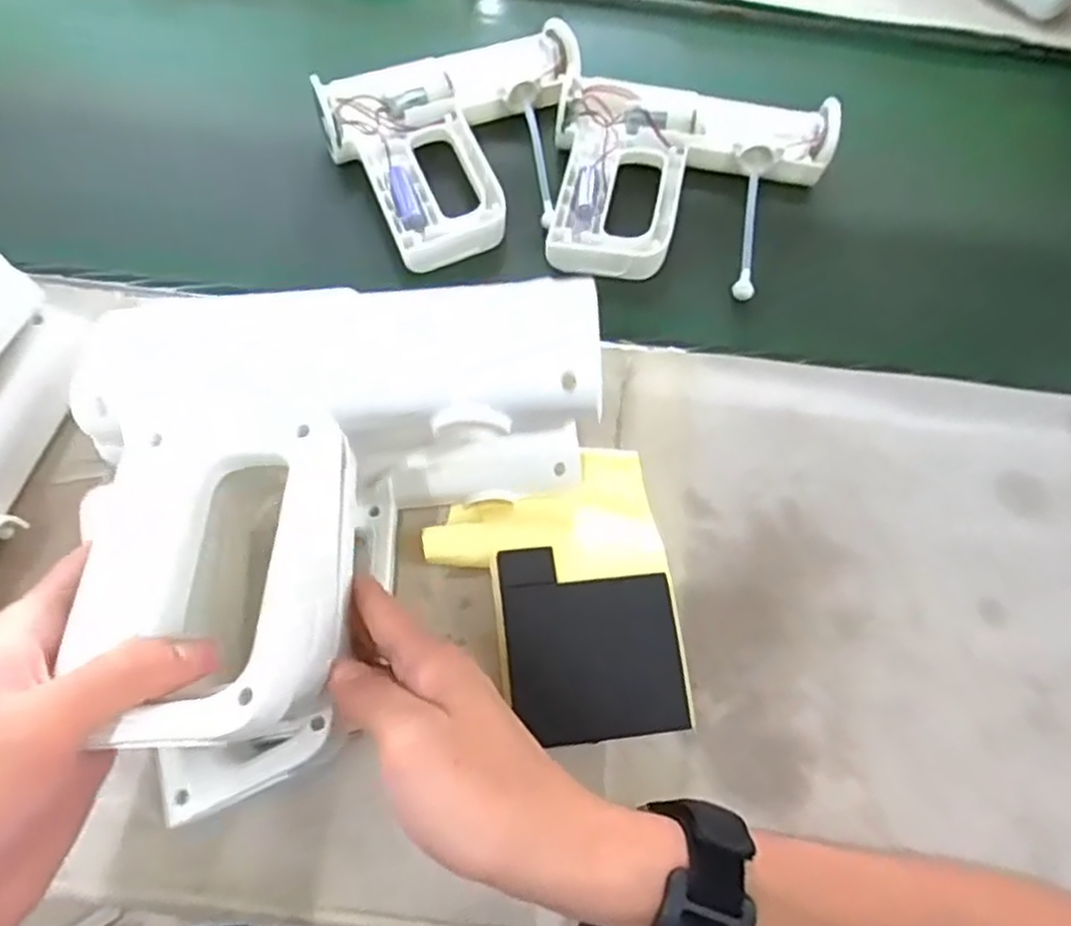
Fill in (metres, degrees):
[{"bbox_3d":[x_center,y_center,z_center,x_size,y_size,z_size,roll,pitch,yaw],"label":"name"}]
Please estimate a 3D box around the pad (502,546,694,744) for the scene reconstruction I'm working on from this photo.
[{"bbox_3d":[0.030,0.092,0.382,0.089,0.004,0.098,-6,74,-6],"label":"pad"}]

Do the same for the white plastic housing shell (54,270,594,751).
[{"bbox_3d":[-0.076,0.010,0.294,0.210,0.077,0.169,-8,64,-7],"label":"white plastic housing shell"}]

